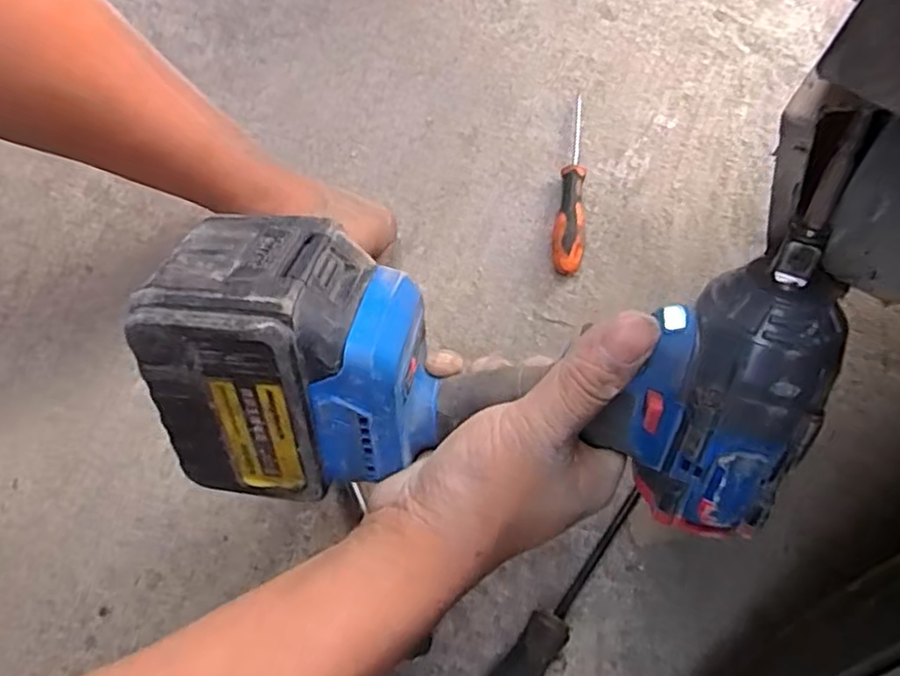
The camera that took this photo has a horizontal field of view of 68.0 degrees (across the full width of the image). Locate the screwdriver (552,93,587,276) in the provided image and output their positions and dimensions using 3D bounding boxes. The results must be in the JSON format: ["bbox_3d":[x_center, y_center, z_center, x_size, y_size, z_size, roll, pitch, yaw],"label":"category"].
[{"bbox_3d":[0.099,-0.125,0.529,0.023,0.025,0.160,9,73,3],"label":"screwdriver"}]

